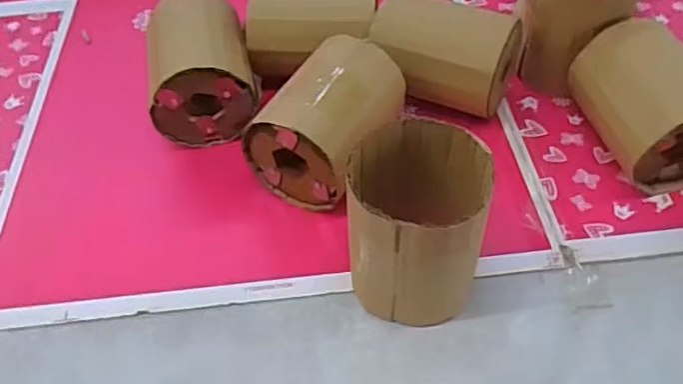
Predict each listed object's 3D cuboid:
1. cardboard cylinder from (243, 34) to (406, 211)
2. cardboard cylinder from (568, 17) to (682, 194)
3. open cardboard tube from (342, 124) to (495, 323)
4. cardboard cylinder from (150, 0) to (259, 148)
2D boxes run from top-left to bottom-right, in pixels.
[{"bbox_3d":[-0.008,-0.053,0.469,0.082,0.081,0.107,22,54,21],"label":"cardboard cylinder"},{"bbox_3d":[0.236,-0.068,0.467,0.085,0.093,0.113,-10,49,-5],"label":"cardboard cylinder"},{"bbox_3d":[0.047,0.022,0.392,0.079,0.110,0.086,-2,49,2],"label":"open cardboard tube"},{"bbox_3d":[-0.119,-0.099,0.516,0.086,0.092,0.098,-13,50,-7],"label":"cardboard cylinder"}]

